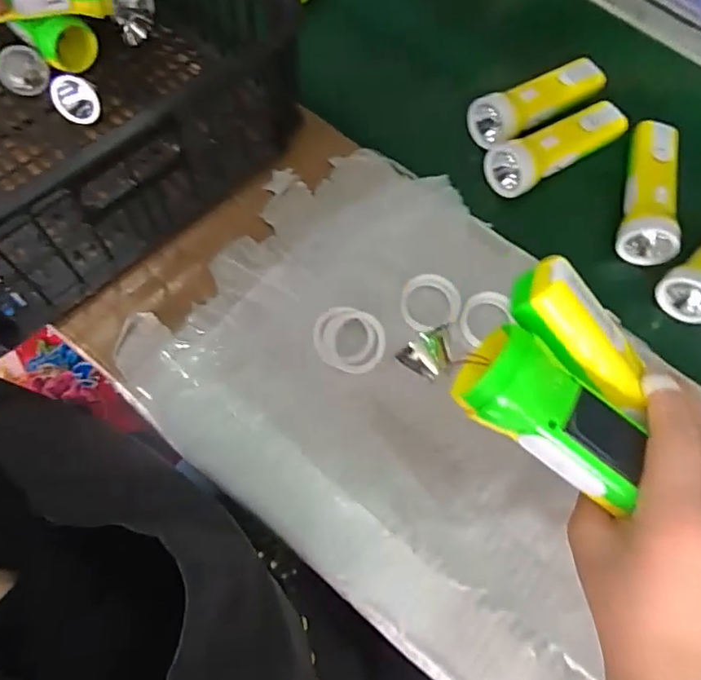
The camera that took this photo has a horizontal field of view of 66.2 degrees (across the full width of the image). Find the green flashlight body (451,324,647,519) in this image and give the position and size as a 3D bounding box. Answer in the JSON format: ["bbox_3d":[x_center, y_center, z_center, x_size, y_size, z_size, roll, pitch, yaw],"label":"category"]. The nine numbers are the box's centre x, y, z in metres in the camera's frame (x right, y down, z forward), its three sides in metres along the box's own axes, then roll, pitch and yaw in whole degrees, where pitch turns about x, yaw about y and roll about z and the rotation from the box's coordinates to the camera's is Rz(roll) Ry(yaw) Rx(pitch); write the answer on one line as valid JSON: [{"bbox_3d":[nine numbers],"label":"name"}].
[{"bbox_3d":[0.096,0.039,0.258,0.101,0.034,0.037,41,77,-5],"label":"green flashlight body"}]

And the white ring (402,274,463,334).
[{"bbox_3d":[0.074,-0.035,0.497,0.053,0.014,0.053,2,68,-5],"label":"white ring"}]

